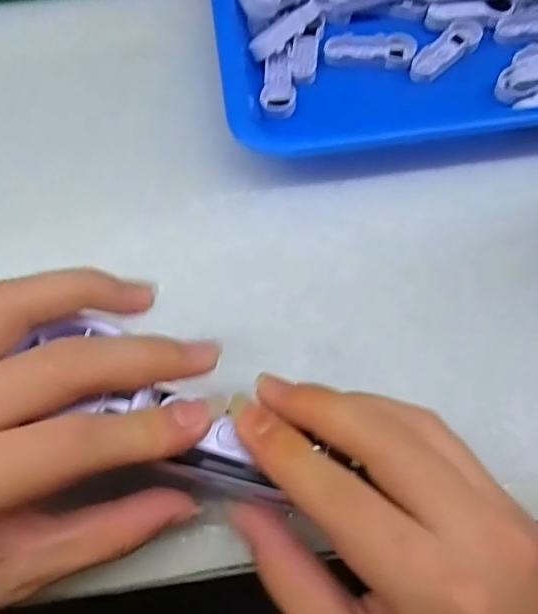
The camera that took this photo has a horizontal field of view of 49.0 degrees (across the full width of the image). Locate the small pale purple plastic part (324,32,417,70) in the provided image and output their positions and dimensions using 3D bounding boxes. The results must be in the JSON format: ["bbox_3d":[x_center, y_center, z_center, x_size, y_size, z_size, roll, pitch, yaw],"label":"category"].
[{"bbox_3d":[0.058,-0.148,0.338,0.050,0.007,0.017,3,64,3],"label":"small pale purple plastic part"}]

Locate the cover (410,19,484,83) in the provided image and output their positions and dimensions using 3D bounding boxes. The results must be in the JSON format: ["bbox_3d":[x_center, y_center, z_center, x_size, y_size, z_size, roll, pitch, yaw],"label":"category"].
[{"bbox_3d":[0.104,-0.149,0.341,0.056,0.004,0.020,-42,70,-17],"label":"cover"}]

